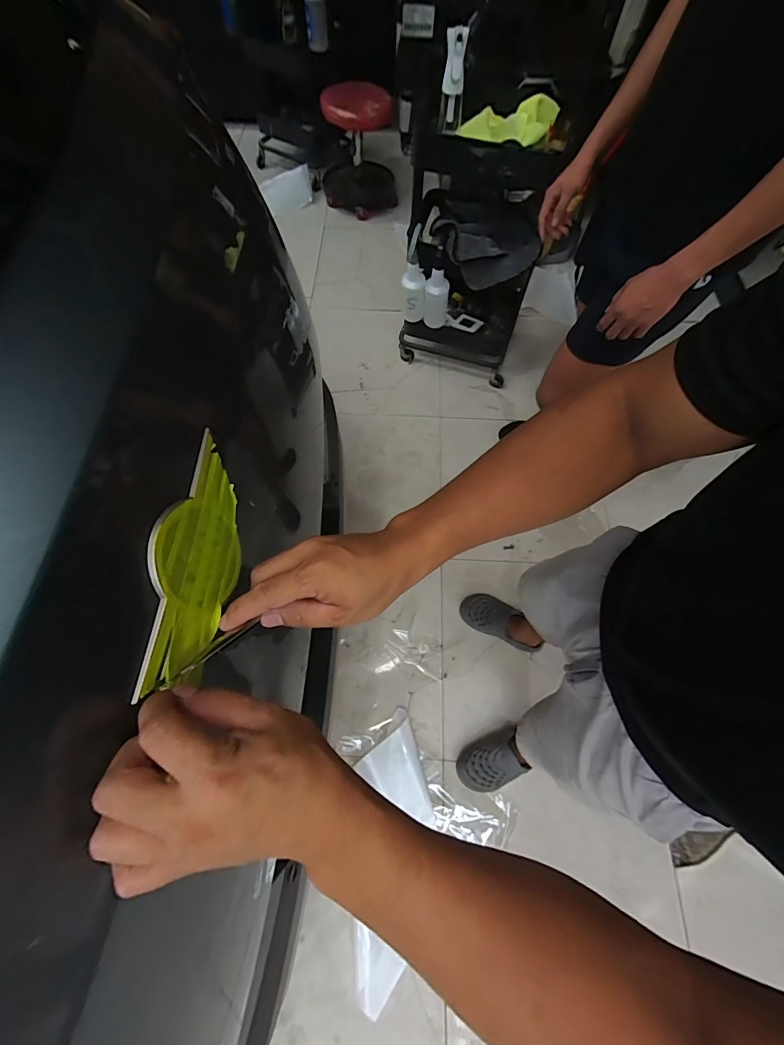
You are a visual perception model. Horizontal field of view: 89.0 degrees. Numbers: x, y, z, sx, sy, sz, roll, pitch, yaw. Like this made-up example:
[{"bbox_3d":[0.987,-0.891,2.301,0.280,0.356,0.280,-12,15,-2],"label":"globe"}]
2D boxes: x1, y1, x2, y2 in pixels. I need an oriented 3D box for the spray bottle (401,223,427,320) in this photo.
[{"bbox_3d":[0.074,-0.831,1.341,0.079,0.295,0.090,-4,66,-2],"label":"spray bottle"}]

